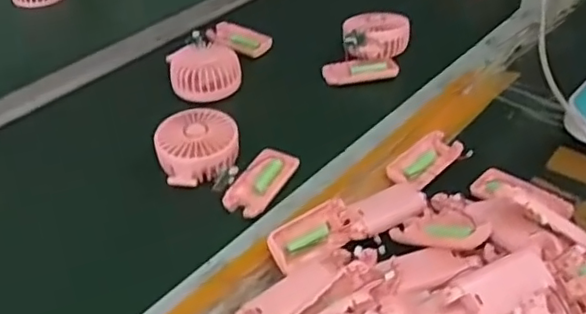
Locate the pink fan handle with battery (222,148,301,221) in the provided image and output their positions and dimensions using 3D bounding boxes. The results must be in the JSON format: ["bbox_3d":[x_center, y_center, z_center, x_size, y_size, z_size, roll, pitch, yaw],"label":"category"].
[{"bbox_3d":[-0.032,0.025,0.652,0.046,0.012,0.097,20,45,23],"label":"pink fan handle with battery"}]

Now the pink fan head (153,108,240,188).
[{"bbox_3d":[-0.102,-0.014,0.667,0.086,0.037,0.086,-15,42,-15],"label":"pink fan head"}]

